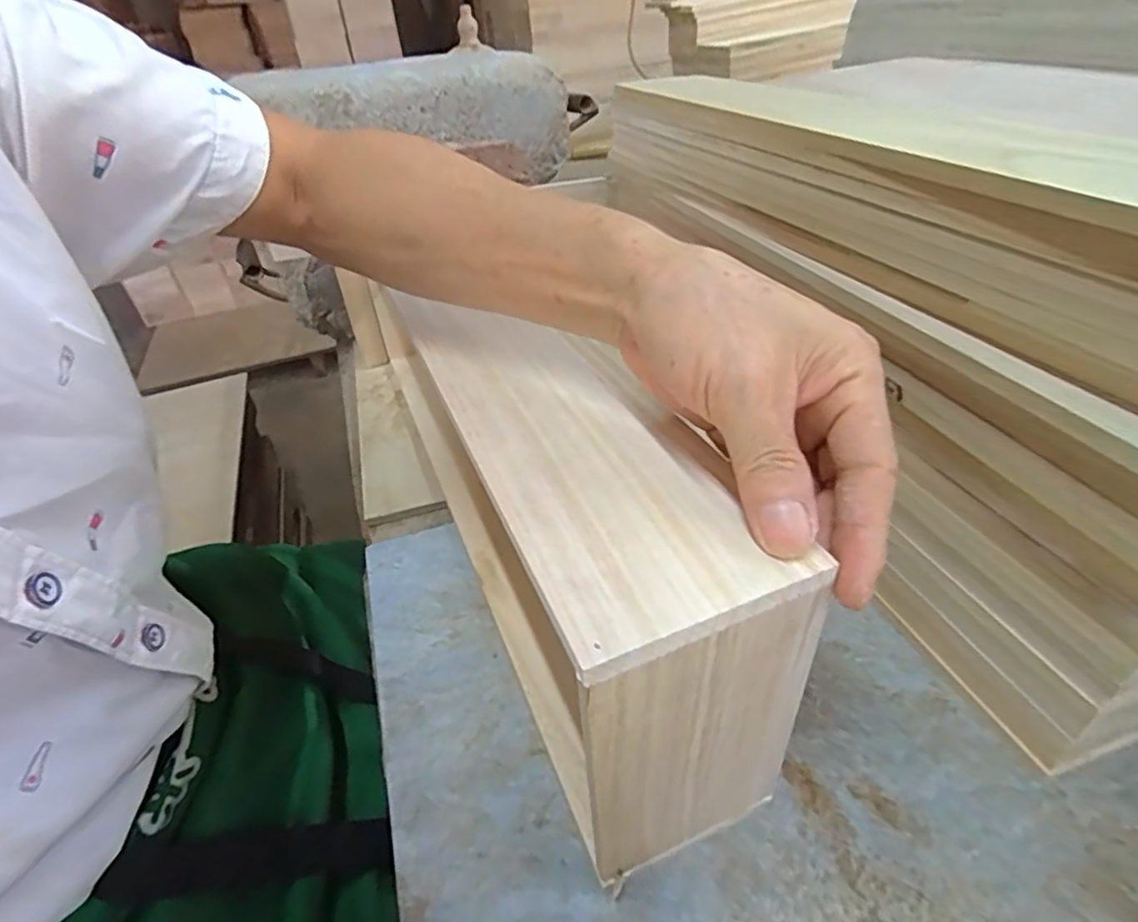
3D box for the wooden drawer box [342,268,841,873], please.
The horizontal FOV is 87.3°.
[{"bbox_3d":[-0.013,0.031,0.328,0.086,0.161,0.293,-20,40,-17],"label":"wooden drawer box"}]

